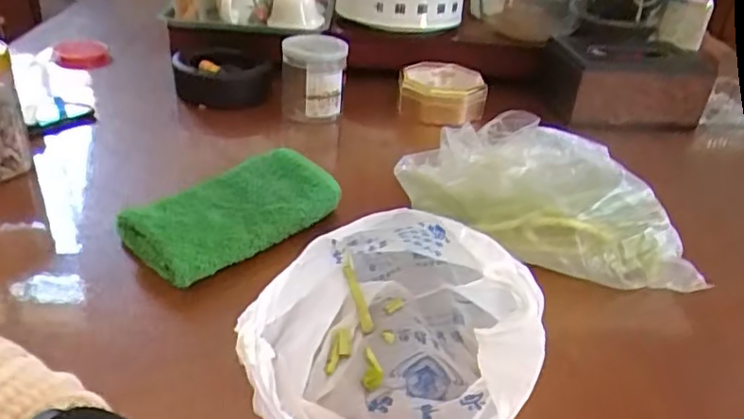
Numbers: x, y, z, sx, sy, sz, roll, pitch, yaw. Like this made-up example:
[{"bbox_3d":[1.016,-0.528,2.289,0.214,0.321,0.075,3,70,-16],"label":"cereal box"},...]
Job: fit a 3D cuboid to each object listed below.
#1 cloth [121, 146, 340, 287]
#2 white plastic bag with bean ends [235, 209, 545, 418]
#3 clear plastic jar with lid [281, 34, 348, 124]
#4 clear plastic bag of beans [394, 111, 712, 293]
[{"bbox_3d":[-0.127,0.000,0.571,0.098,0.040,0.191,30,39,34],"label":"cloth"},{"bbox_3d":[0.012,0.062,0.418,0.167,0.127,0.208,3,32,-3],"label":"white plastic bag with bean ends"},{"bbox_3d":[-0.081,-0.181,0.838,0.084,0.096,0.105,1,32,-7],"label":"clear plastic jar with lid"},{"bbox_3d":[0.177,-0.016,0.591,0.273,0.091,0.166,22,35,25],"label":"clear plastic bag of beans"}]

